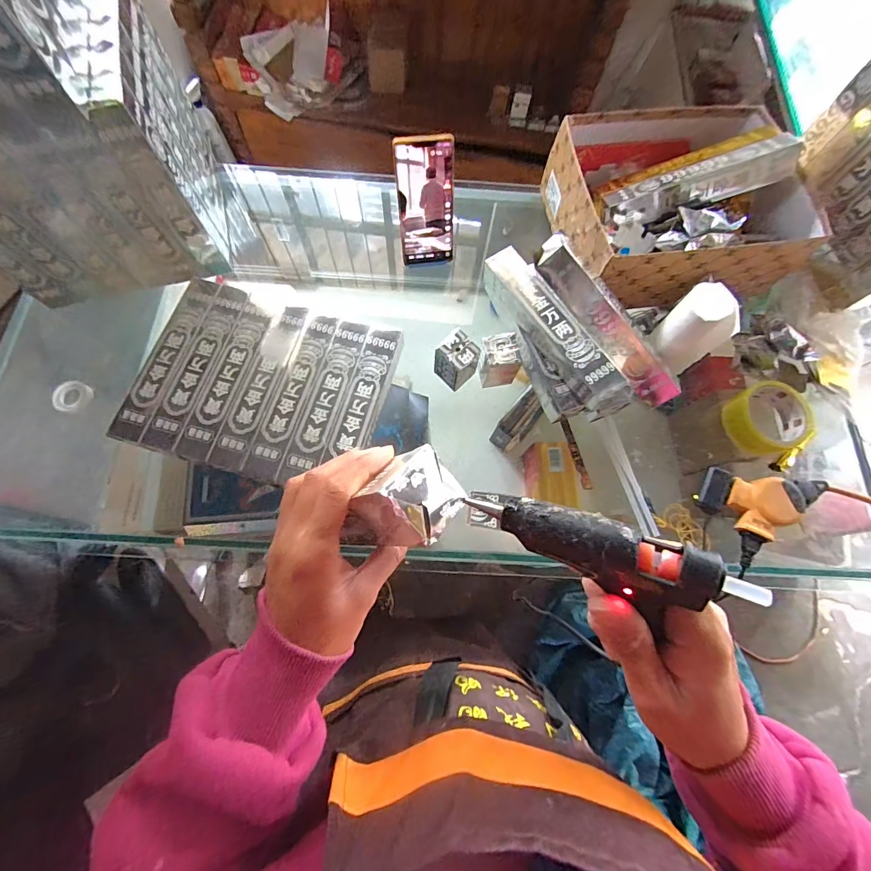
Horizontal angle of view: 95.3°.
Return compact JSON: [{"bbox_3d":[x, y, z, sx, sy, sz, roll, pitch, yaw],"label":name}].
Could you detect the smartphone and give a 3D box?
[{"bbox_3d":[-0.013,-0.307,0.534,0.074,0.157,0.009,-7,49,-4],"label":"smartphone"}]

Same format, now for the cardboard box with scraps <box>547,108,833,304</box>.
[{"bbox_3d":[0.336,-0.331,0.559,0.306,0.102,0.254,-8,74,-5],"label":"cardboard box with scraps"}]

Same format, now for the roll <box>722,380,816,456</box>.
[{"bbox_3d":[0.441,-0.022,0.527,0.092,0.039,0.093,1,73,-2],"label":"roll"}]

